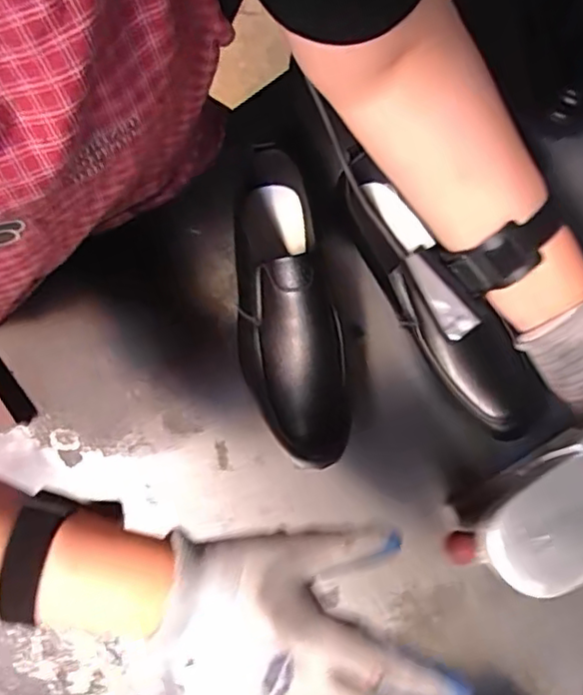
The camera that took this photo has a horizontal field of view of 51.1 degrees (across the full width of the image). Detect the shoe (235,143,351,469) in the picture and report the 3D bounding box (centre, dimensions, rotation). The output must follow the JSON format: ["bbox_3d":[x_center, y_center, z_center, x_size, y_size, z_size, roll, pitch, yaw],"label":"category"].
[{"bbox_3d":[-0.008,-0.047,0.563,0.097,0.085,0.309,-12,78,-1],"label":"shoe"}]

